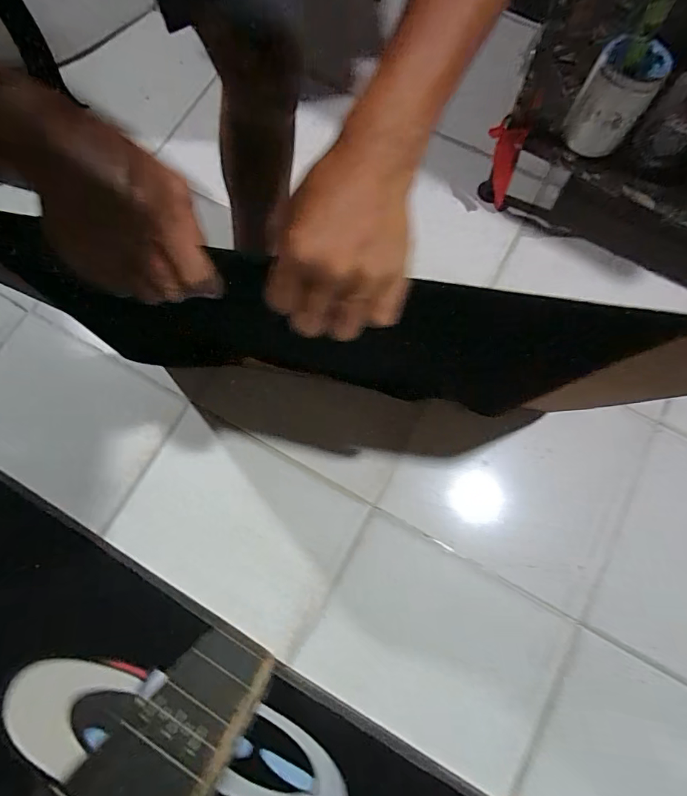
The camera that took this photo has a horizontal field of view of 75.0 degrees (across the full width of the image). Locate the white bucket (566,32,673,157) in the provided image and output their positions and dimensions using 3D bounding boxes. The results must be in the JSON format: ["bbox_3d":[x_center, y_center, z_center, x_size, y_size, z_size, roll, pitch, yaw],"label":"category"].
[{"bbox_3d":[0.442,-0.494,0.721,0.108,0.150,0.109,0,77,2],"label":"white bucket"}]

